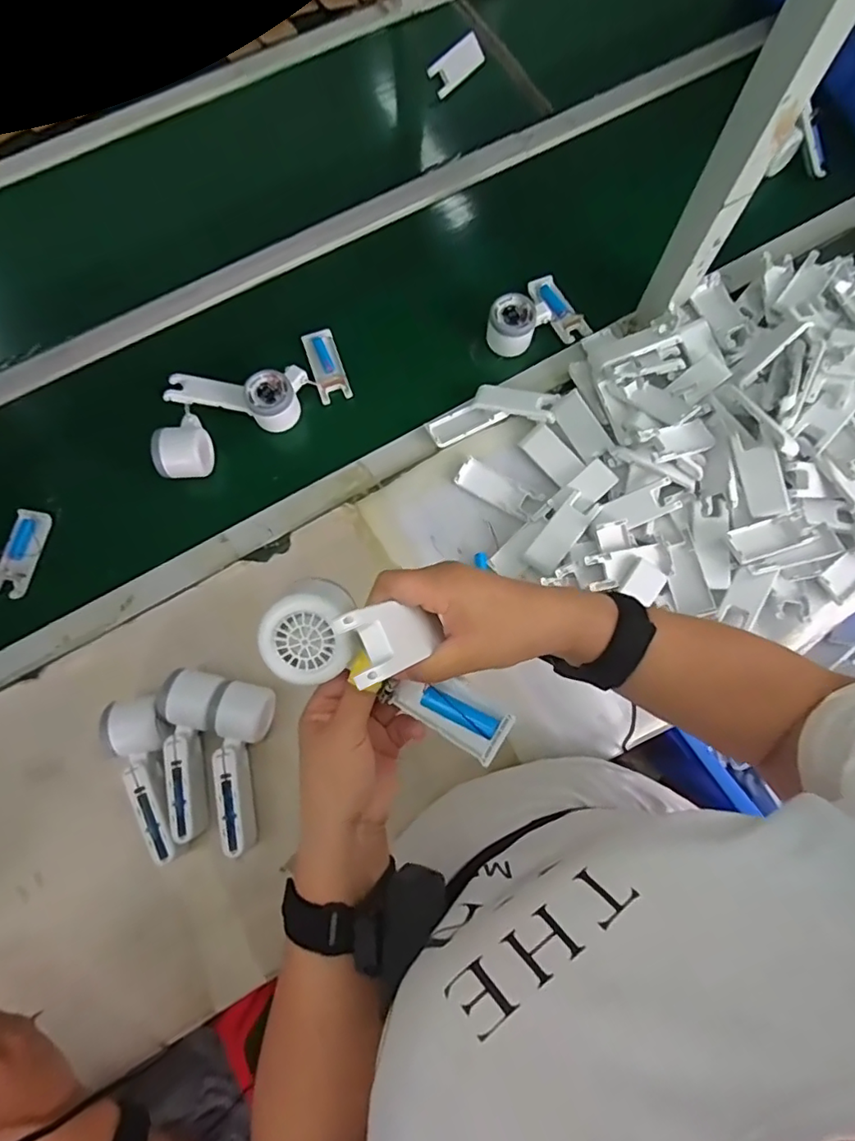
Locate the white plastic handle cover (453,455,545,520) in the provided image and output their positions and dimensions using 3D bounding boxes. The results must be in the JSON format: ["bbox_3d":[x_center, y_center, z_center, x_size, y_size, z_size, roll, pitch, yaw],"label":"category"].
[{"bbox_3d":[0.087,-0.099,0.676,0.103,0.008,0.039,32,77,9],"label":"white plastic handle cover"}]

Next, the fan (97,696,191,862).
[{"bbox_3d":[-0.289,0.218,0.579,0.058,0.053,0.167,-19,75,-5],"label":"fan"}]

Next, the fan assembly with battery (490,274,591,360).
[{"bbox_3d":[0.136,-0.341,0.725,0.129,0.062,0.101,-21,75,-5],"label":"fan assembly with battery"}]

